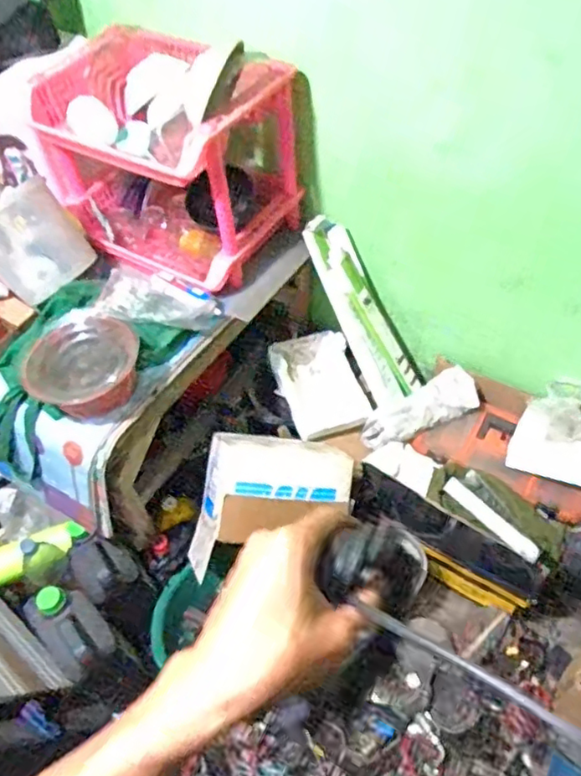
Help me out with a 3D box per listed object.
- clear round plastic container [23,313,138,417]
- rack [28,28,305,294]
[{"bbox_3d":[-0.378,-0.046,1.123,0.189,0.078,0.189,25,89,10],"label":"clear round plastic container"},{"bbox_3d":[-0.247,-0.483,1.279,0.456,0.375,0.376,27,59,25],"label":"rack"}]

